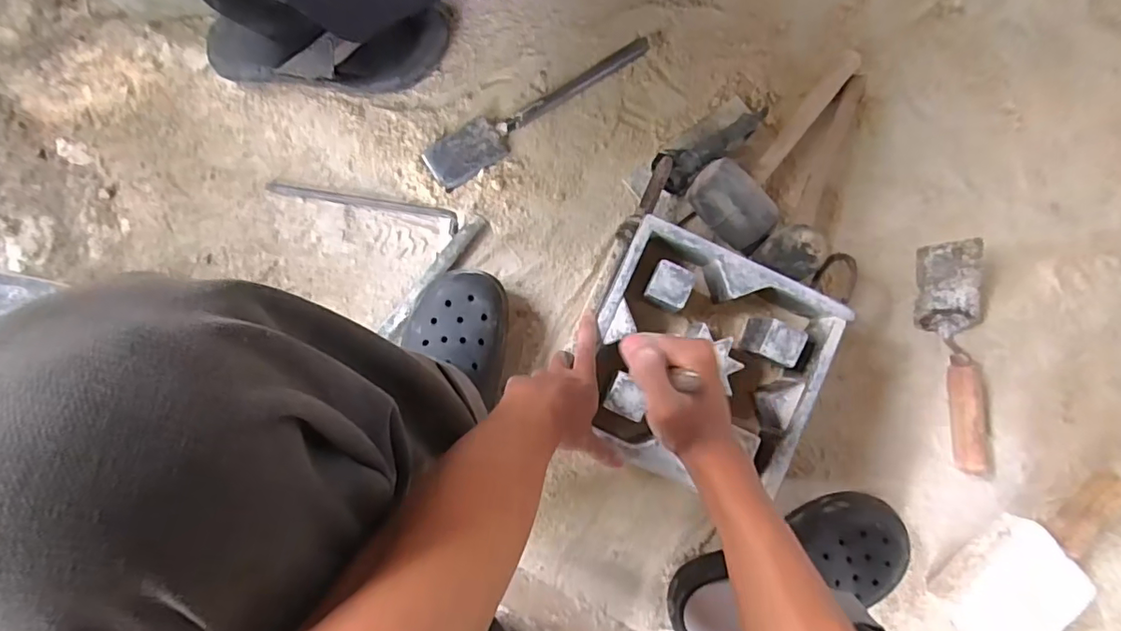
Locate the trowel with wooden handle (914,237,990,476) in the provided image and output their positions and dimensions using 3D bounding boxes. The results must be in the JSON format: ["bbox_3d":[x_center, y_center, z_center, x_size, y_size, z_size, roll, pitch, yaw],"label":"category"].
[{"bbox_3d":[0.471,0.049,0.642,0.067,0.062,0.264,-10,85,-3],"label":"trowel with wooden handle"}]

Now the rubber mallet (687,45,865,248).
[{"bbox_3d":[0.266,-0.210,0.662,0.102,0.062,0.284,40,74,0],"label":"rubber mallet"}]

